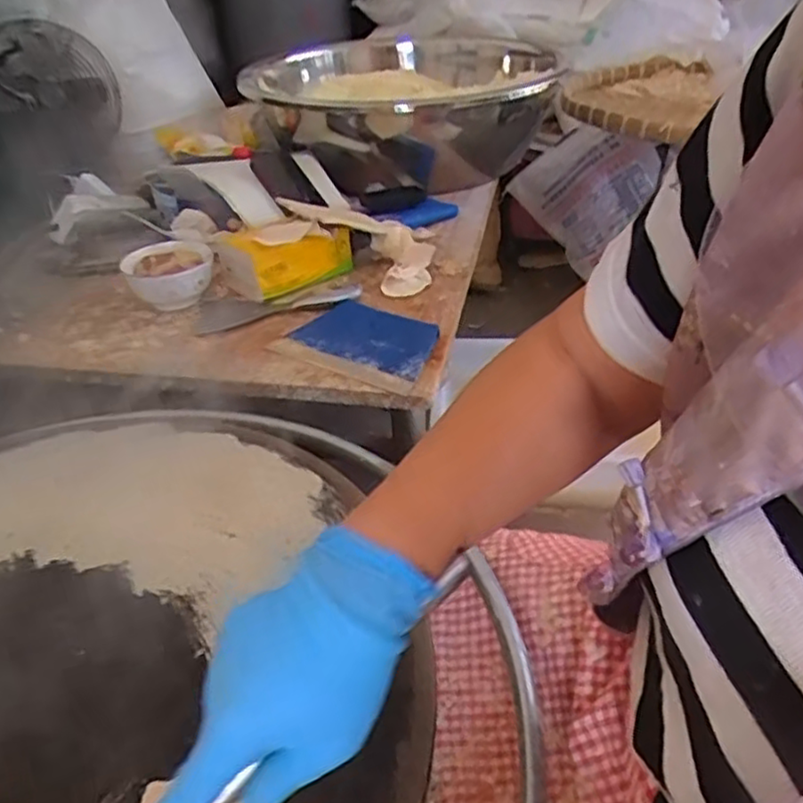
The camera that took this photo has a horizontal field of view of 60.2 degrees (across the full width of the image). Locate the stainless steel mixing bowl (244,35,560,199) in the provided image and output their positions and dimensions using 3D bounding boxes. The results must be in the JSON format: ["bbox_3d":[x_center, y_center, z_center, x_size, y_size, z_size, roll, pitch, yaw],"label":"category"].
[{"bbox_3d":[-0.002,-0.513,1.245,0.521,0.178,0.422,11,38,19],"label":"stainless steel mixing bowl"}]

